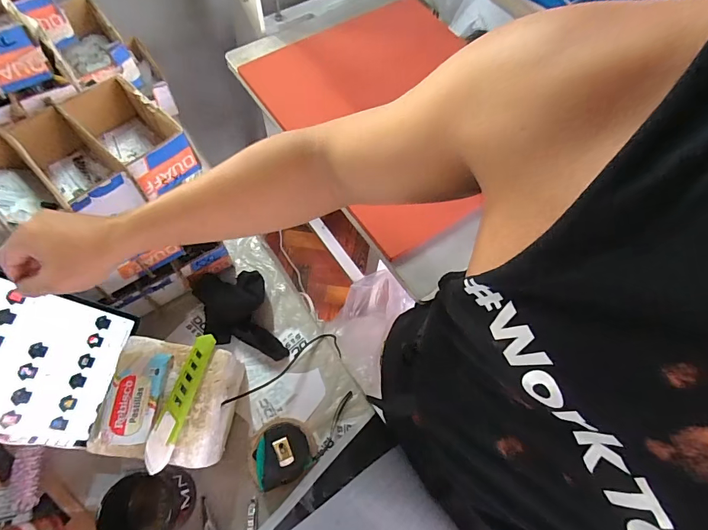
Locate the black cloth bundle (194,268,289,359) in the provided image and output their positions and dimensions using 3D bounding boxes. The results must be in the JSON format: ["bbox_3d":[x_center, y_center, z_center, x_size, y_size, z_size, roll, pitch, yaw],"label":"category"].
[{"bbox_3d":[-0.182,0.076,0.605,0.102,0.059,0.164,-19,67,-11],"label":"black cloth bundle"}]

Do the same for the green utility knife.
[{"bbox_3d":[-0.209,0.160,0.462,0.028,0.015,0.158,13,65,4],"label":"green utility knife"}]

